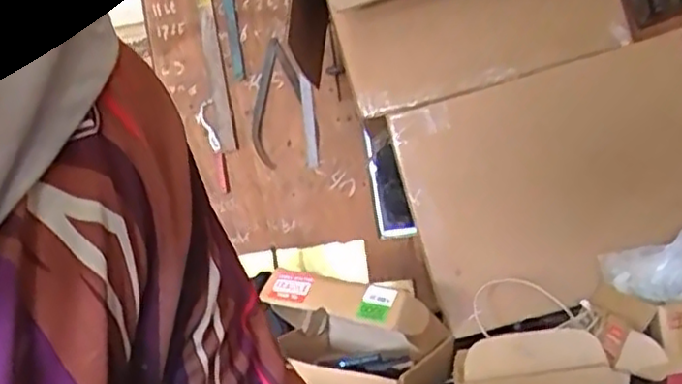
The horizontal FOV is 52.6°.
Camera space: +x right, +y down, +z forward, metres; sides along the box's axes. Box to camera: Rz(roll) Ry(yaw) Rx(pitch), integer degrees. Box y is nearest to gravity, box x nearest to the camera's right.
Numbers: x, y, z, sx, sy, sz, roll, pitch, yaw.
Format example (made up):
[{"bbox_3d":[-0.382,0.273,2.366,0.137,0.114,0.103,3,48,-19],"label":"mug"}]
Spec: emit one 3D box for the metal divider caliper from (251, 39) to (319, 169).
[{"bbox_3d":[-0.160,-0.241,1.926,0.180,0.344,0.027,0,14,11],"label":"metal divider caliper"}]

